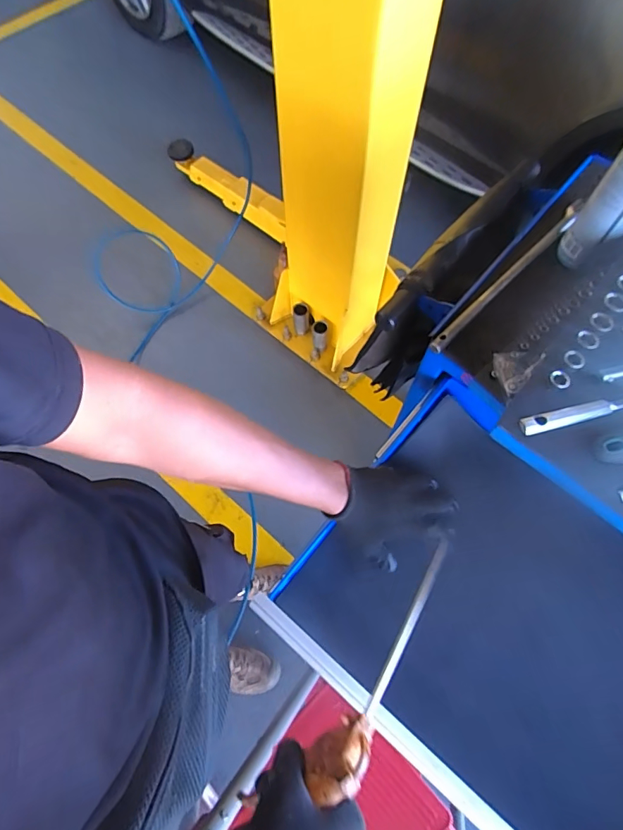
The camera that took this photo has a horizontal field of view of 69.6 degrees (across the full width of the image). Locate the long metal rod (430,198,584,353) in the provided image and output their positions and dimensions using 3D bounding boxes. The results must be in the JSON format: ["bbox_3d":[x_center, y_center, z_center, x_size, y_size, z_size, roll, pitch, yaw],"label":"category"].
[{"bbox_3d":[0.283,-0.200,0.630,0.021,0.015,0.346,42,72,17],"label":"long metal rod"}]

